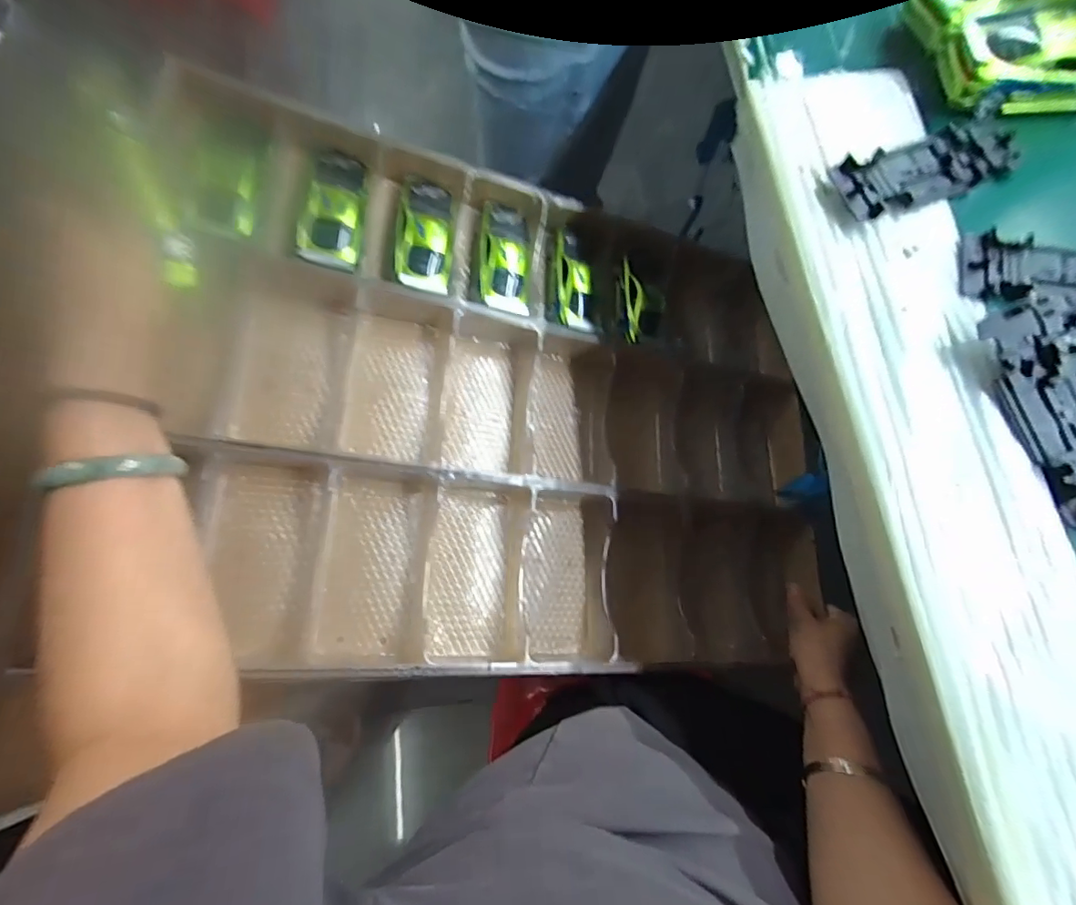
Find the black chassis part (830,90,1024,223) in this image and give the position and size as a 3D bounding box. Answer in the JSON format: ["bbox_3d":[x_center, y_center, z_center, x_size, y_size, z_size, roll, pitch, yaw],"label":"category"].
[{"bbox_3d":[0.268,-0.196,0.347,0.131,0.014,0.052,-24,74,-5],"label":"black chassis part"}]

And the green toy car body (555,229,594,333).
[{"bbox_3d":[0.037,-0.177,0.533,0.035,0.030,0.113,-3,74,1],"label":"green toy car body"}]

